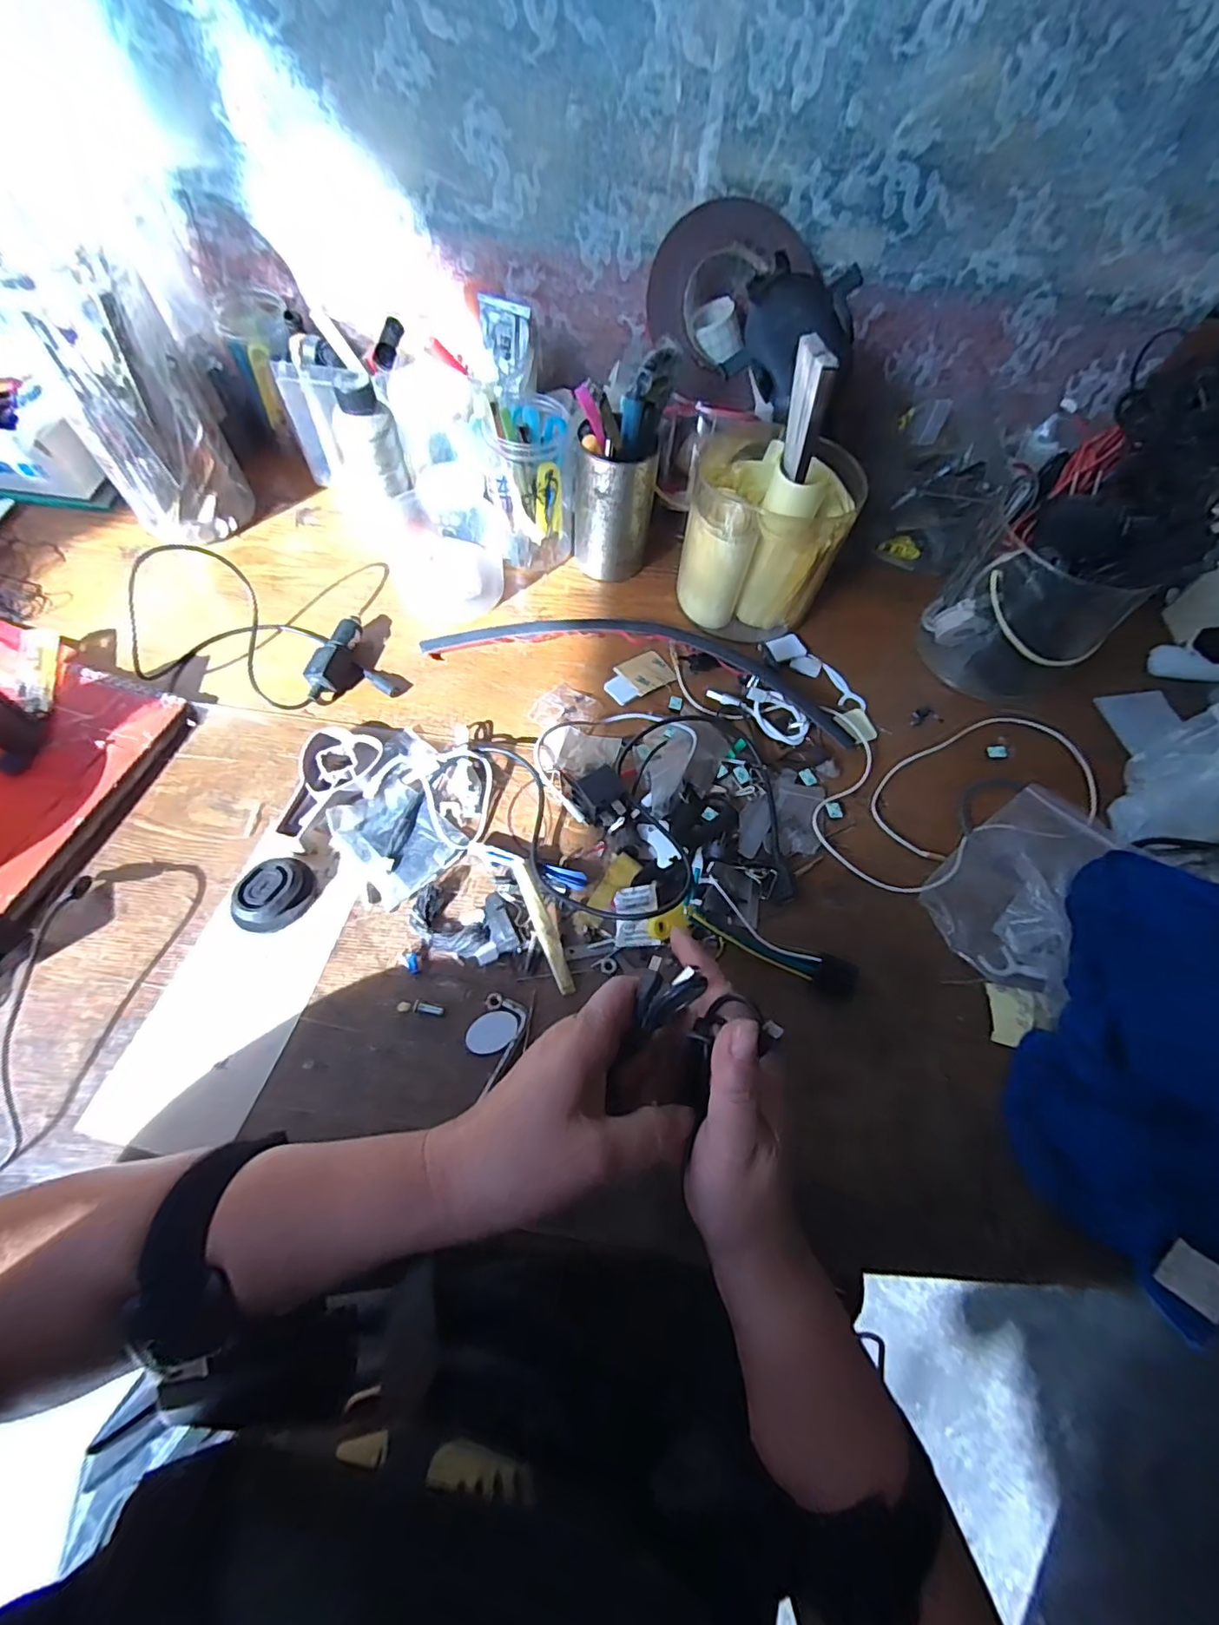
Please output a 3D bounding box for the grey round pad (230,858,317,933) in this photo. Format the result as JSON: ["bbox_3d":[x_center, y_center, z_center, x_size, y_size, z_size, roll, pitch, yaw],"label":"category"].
[{"bbox_3d":[-0.211,0.052,0.371,0.036,0.019,0.049,15,61,5],"label":"grey round pad"}]

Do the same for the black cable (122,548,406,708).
[{"bbox_3d":[-0.286,-0.158,0.478,0.206,0.025,0.200,-15,63,-13],"label":"black cable"}]

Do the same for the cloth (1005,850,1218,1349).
[{"bbox_3d":[0.363,0.150,0.328,0.236,0.060,0.243,17,61,7],"label":"cloth"}]

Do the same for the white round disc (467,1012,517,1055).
[{"bbox_3d":[-0.069,0.129,0.347,0.030,0.004,0.022,-21,64,-14],"label":"white round disc"}]

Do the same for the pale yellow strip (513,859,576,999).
[{"bbox_3d":[-0.042,0.072,0.378,0.012,0.016,0.090,-19,63,-13],"label":"pale yellow strip"}]

